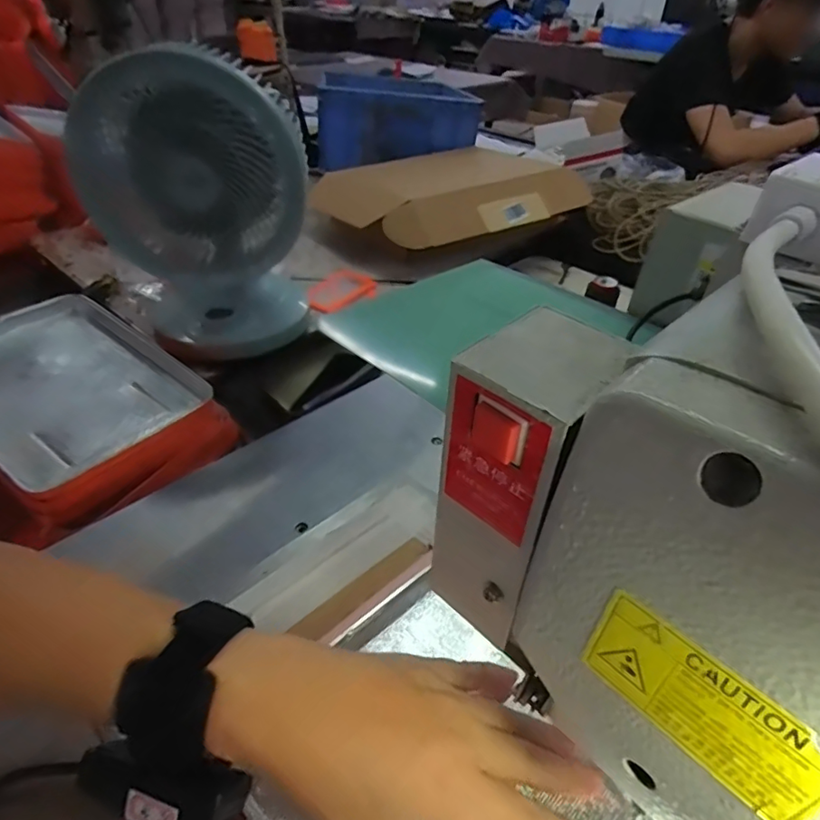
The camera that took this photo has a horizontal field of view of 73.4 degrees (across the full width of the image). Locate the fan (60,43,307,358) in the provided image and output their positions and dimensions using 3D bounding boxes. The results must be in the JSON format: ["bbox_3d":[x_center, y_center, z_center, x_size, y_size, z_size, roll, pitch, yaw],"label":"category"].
[{"bbox_3d":[-0.239,-0.224,0.625,0.209,0.289,0.173,-19,44,-23],"label":"fan"}]

